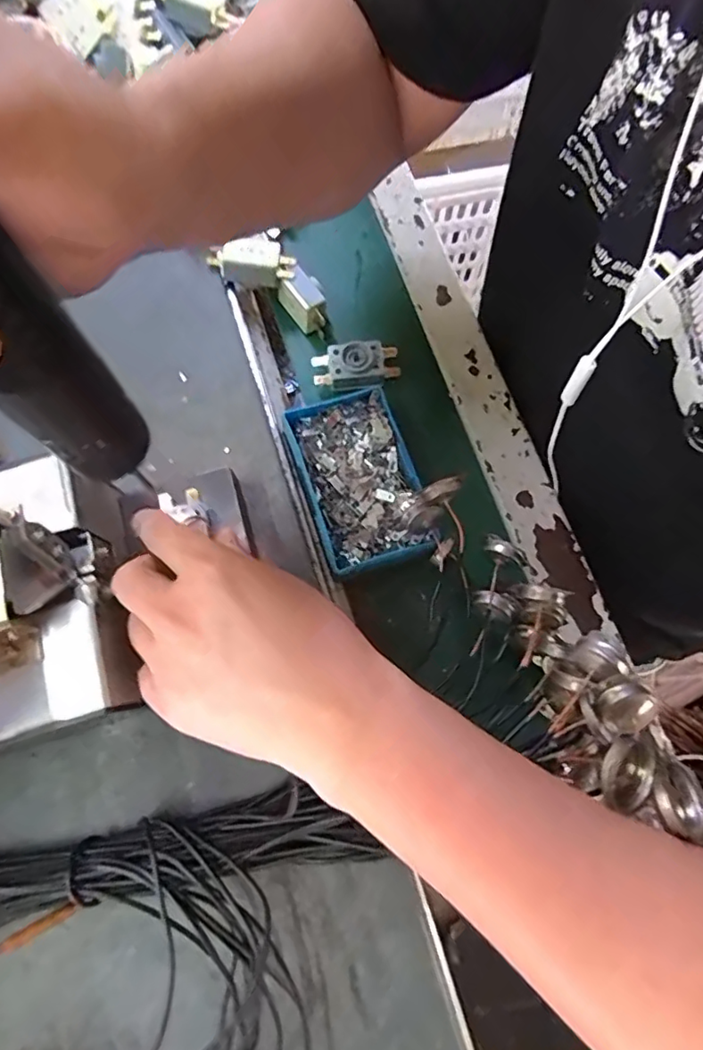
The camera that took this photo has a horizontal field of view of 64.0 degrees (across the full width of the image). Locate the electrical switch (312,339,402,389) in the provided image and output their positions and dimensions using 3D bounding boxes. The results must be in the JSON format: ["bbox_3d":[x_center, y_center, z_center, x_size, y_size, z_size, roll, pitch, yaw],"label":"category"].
[{"bbox_3d":[0.003,-0.112,0.396,0.059,0.015,0.032,-6,74,-1],"label":"electrical switch"}]

